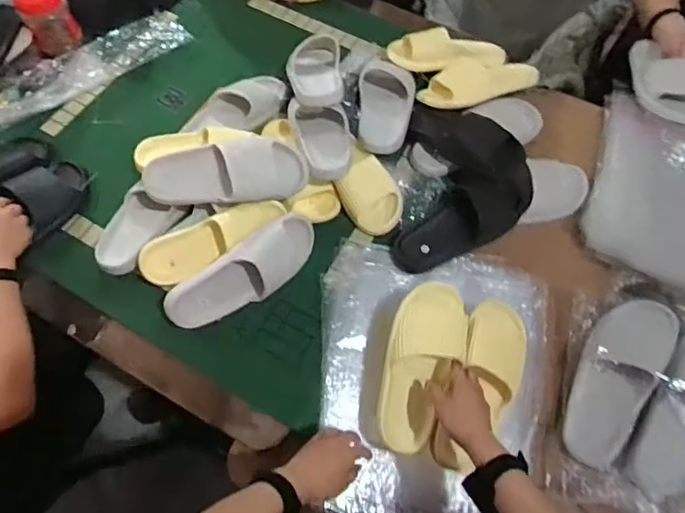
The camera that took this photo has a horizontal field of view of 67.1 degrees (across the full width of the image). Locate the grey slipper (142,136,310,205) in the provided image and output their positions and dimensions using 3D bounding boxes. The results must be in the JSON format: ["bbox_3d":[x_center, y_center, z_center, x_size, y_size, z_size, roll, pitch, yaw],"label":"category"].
[{"bbox_3d":[-0.197,-0.149,0.884,0.269,0.075,0.123,-1,88,2],"label":"grey slipper"}]

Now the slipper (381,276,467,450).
[{"bbox_3d":[0.114,0.150,0.733,0.104,0.058,0.239,16,83,5],"label":"slipper"}]

